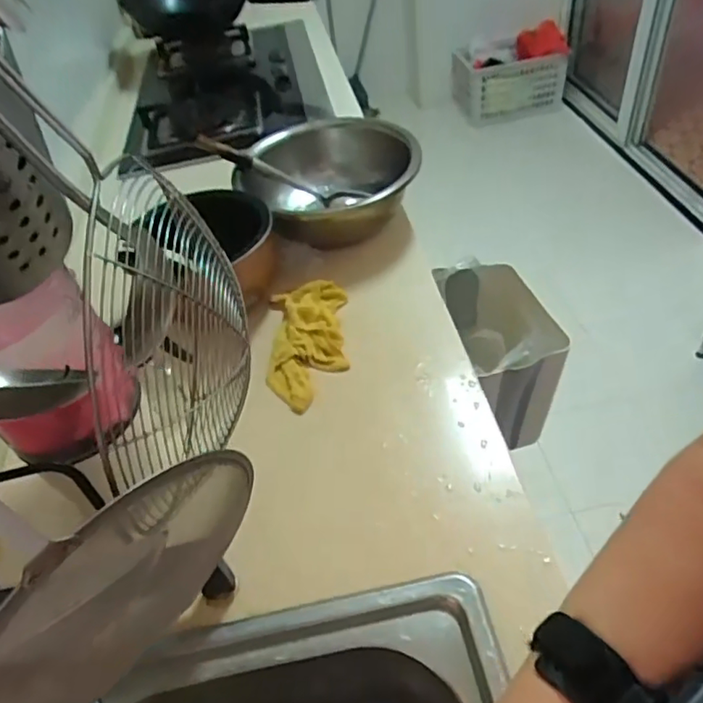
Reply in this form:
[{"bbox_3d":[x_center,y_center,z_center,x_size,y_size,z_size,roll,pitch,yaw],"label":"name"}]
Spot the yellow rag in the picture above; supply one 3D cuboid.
[{"bbox_3d":[-0.059,-0.016,0.752,0.101,0.021,0.209,-8,46,3],"label":"yellow rag"}]

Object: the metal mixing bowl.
[{"bbox_3d":[-0.027,-0.276,0.930,0.254,0.100,0.254,-5,46,5],"label":"metal mixing bowl"}]

